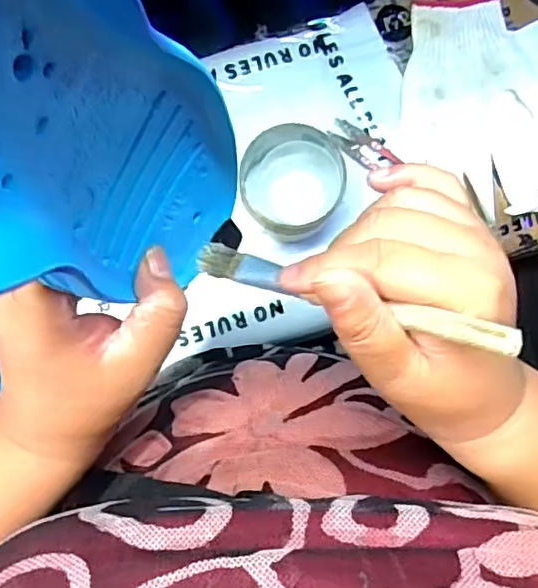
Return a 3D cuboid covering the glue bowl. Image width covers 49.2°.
[{"bbox_3d":[0.018,-0.091,0.473,0.078,0.049,0.077,0,85,-2],"label":"glue bowl"}]

